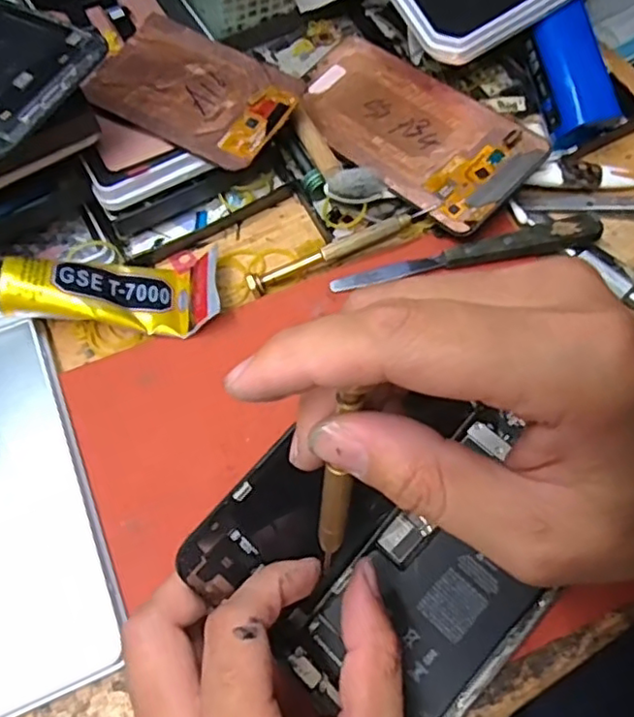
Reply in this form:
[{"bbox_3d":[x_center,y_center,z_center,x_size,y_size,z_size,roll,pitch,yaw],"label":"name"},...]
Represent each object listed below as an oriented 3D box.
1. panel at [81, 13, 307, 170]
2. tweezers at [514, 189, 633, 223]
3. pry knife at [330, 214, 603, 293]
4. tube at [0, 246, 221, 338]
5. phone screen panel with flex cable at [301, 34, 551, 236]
[{"bbox_3d":[-0.065,-0.143,0.339,0.102,0.004,0.069,27,69,10],"label":"panel"},{"bbox_3d":[0.179,-0.086,0.362,0.127,0.015,0.017,3,66,2],"label":"tweezers"},{"bbox_3d":[0.080,-0.056,0.335,0.142,0.012,0.015,-13,66,-5],"label":"pry knife"},{"bbox_3d":[-0.103,-0.034,0.320,0.104,0.031,0.042,1,68,-20],"label":"tube"},{"bbox_3d":[0.052,-0.132,0.361,0.069,0.004,0.146,-43,66,-6],"label":"phone screen panel with flex cable"}]

